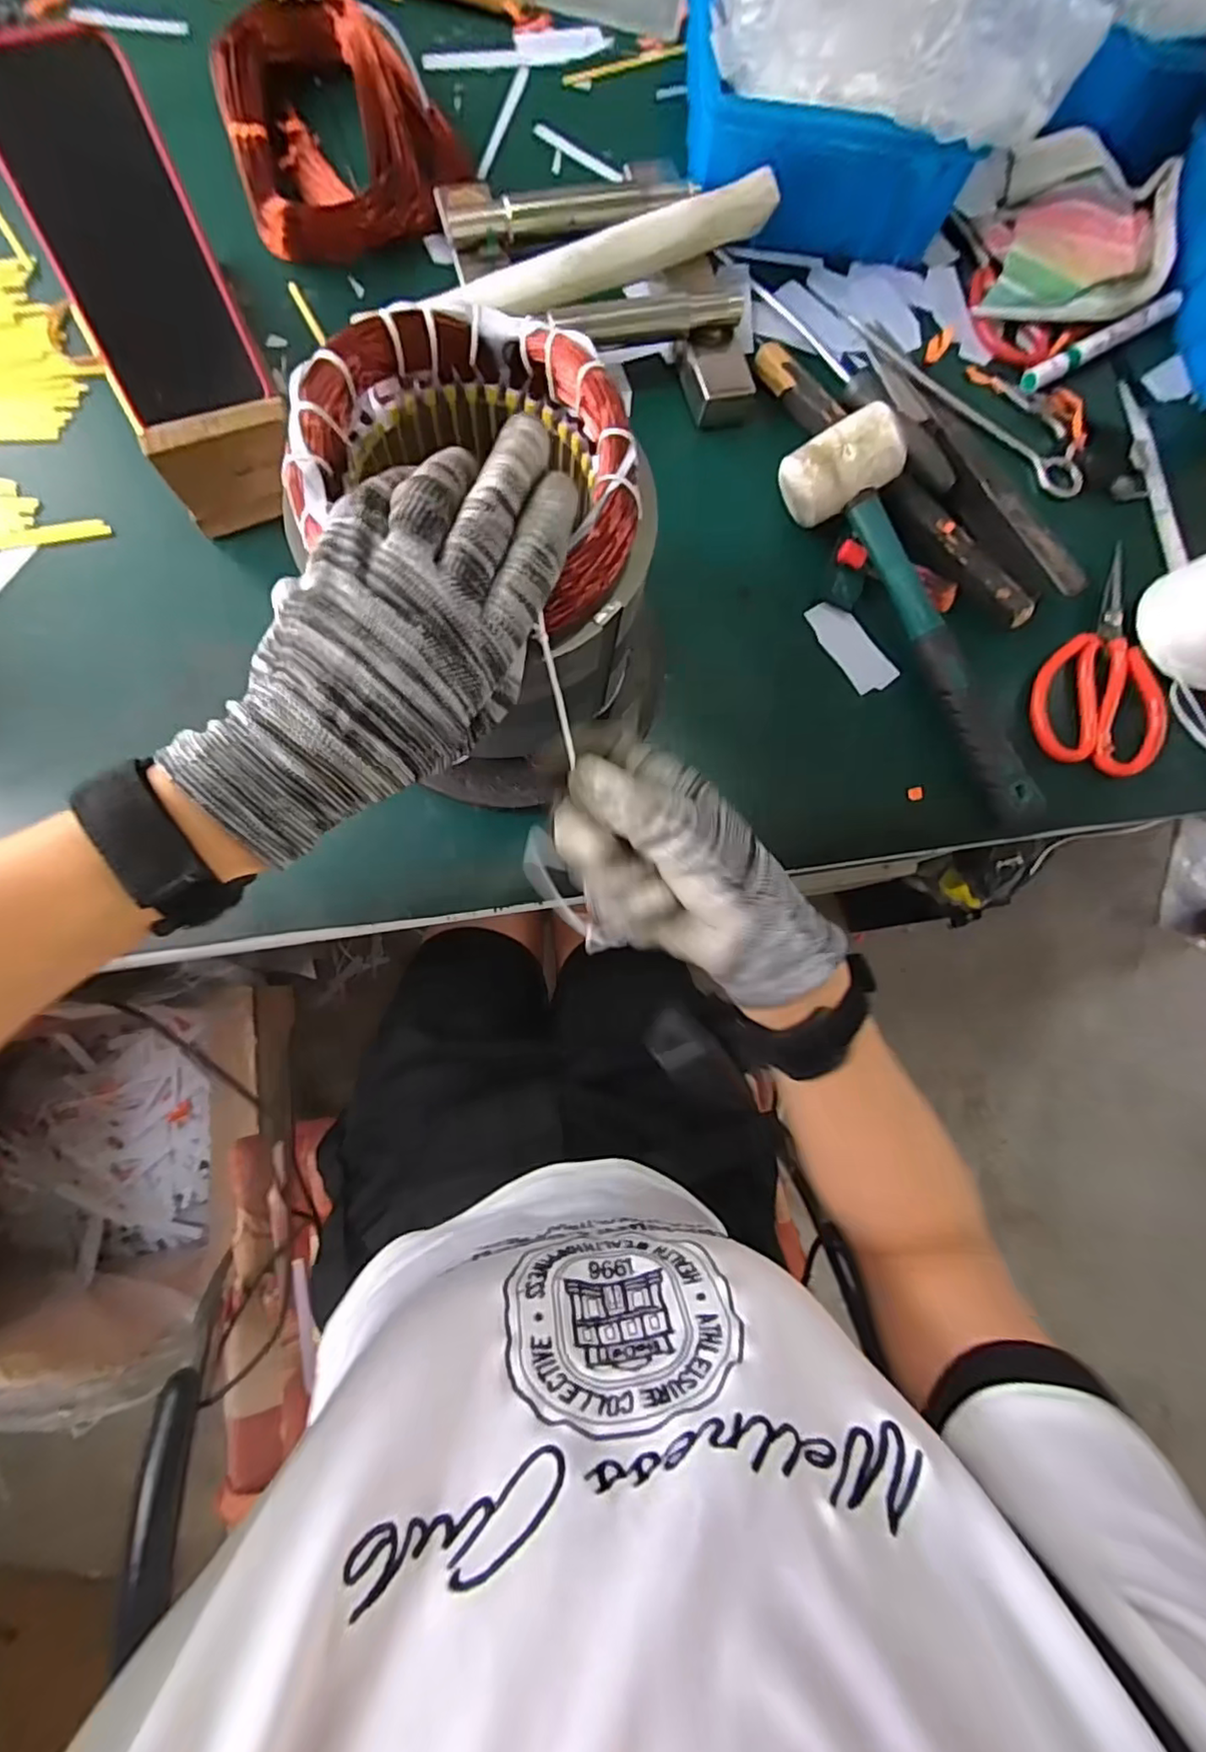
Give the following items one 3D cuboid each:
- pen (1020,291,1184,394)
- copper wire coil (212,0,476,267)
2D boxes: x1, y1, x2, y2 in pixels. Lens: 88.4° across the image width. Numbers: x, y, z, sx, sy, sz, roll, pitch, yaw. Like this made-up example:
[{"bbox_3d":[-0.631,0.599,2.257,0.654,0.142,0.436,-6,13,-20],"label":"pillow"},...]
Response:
[{"bbox_3d":[0.380,-0.406,0.471,0.141,0.019,0.017,-29,85,-10],"label":"pen"},{"bbox_3d":[-0.181,-0.526,0.435,0.157,0.043,0.151,-15,83,-8],"label":"copper wire coil"}]

